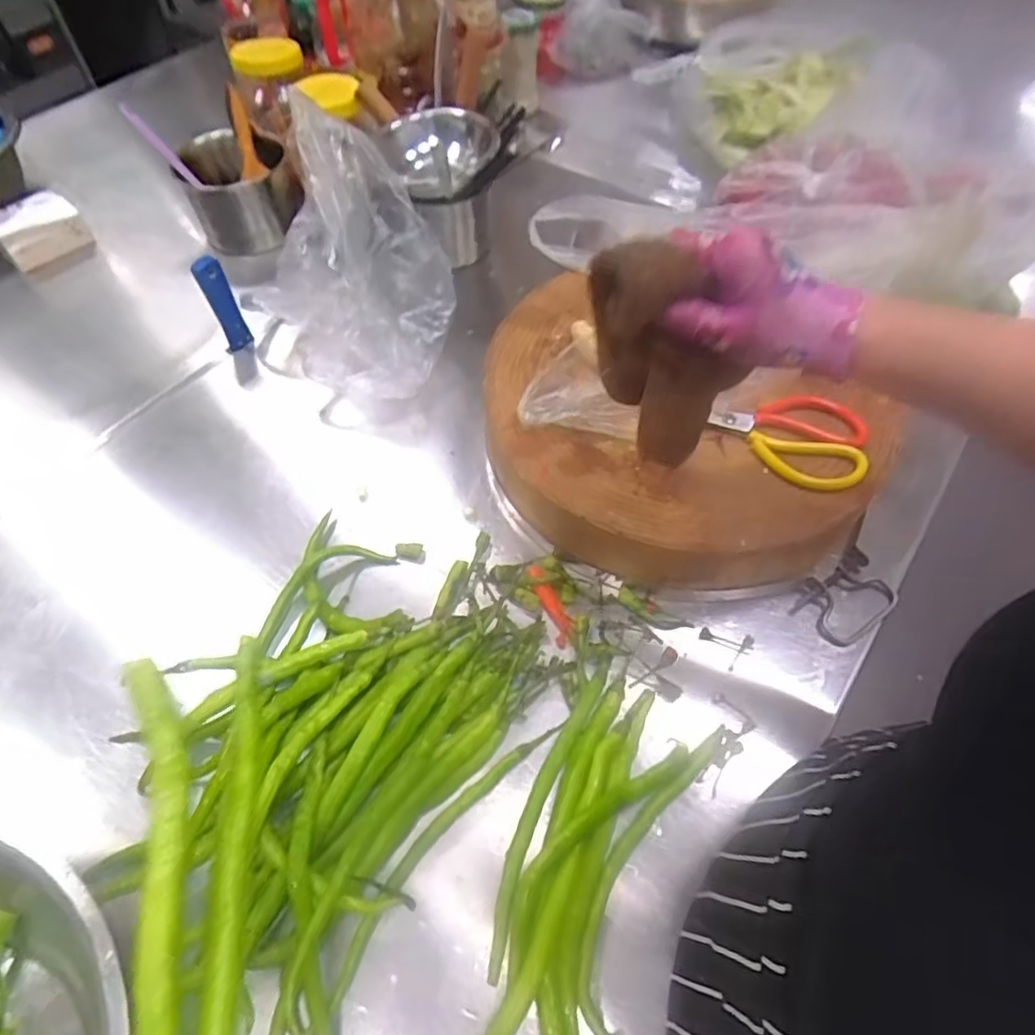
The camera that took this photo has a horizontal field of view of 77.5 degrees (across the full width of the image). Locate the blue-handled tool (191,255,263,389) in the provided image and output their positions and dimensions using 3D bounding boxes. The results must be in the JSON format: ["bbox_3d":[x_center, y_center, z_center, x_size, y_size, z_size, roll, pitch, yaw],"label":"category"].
[{"bbox_3d":[-0.356,-0.236,0.800,0.032,0.181,0.022,-32,61,-21],"label":"blue-handled tool"}]

